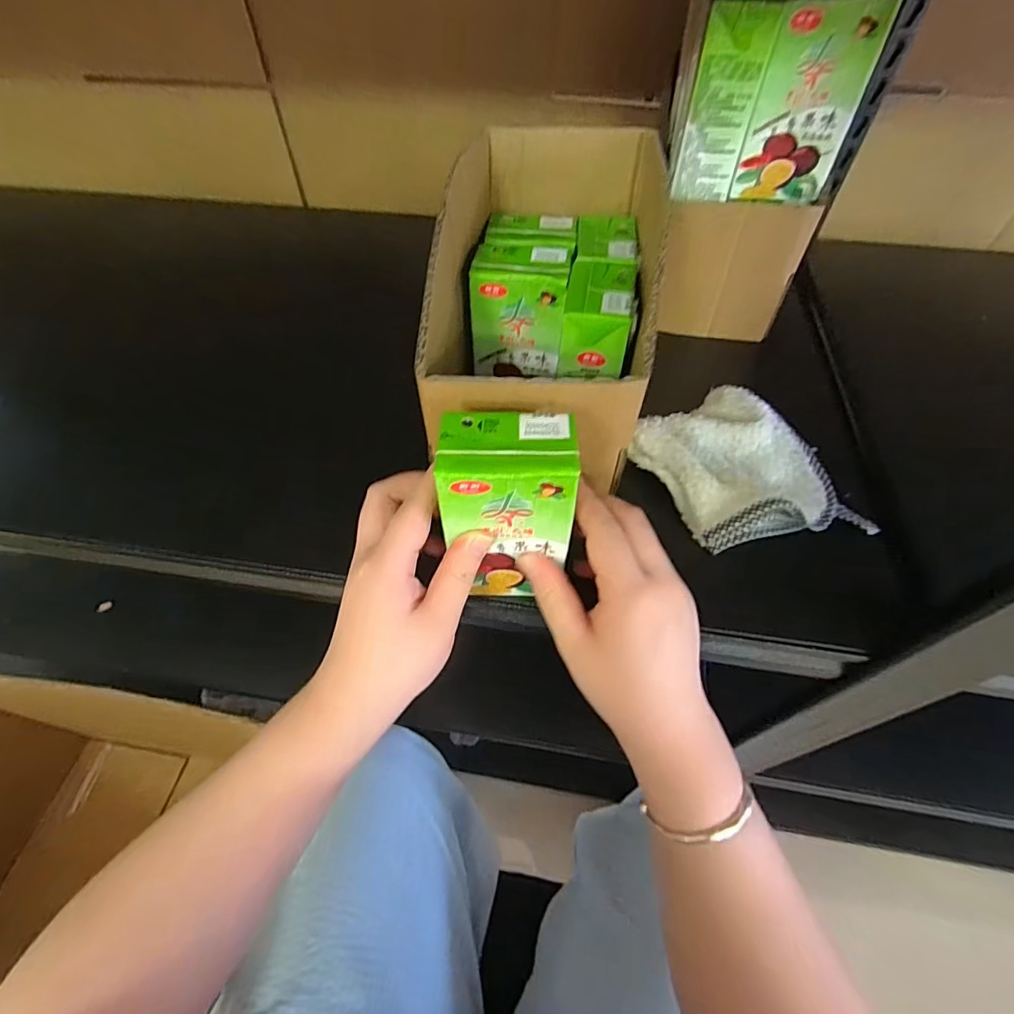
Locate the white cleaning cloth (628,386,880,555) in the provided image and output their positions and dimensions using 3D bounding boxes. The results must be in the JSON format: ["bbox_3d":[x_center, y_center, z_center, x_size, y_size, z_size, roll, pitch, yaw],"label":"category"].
[{"bbox_3d":[0.152,-0.029,0.322,0.107,0.033,0.116,-18,56,-13],"label":"white cleaning cloth"}]

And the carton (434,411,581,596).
[{"bbox_3d":[0.000,0.002,0.258,0.062,0.100,0.044,0,54,0],"label":"carton"}]

